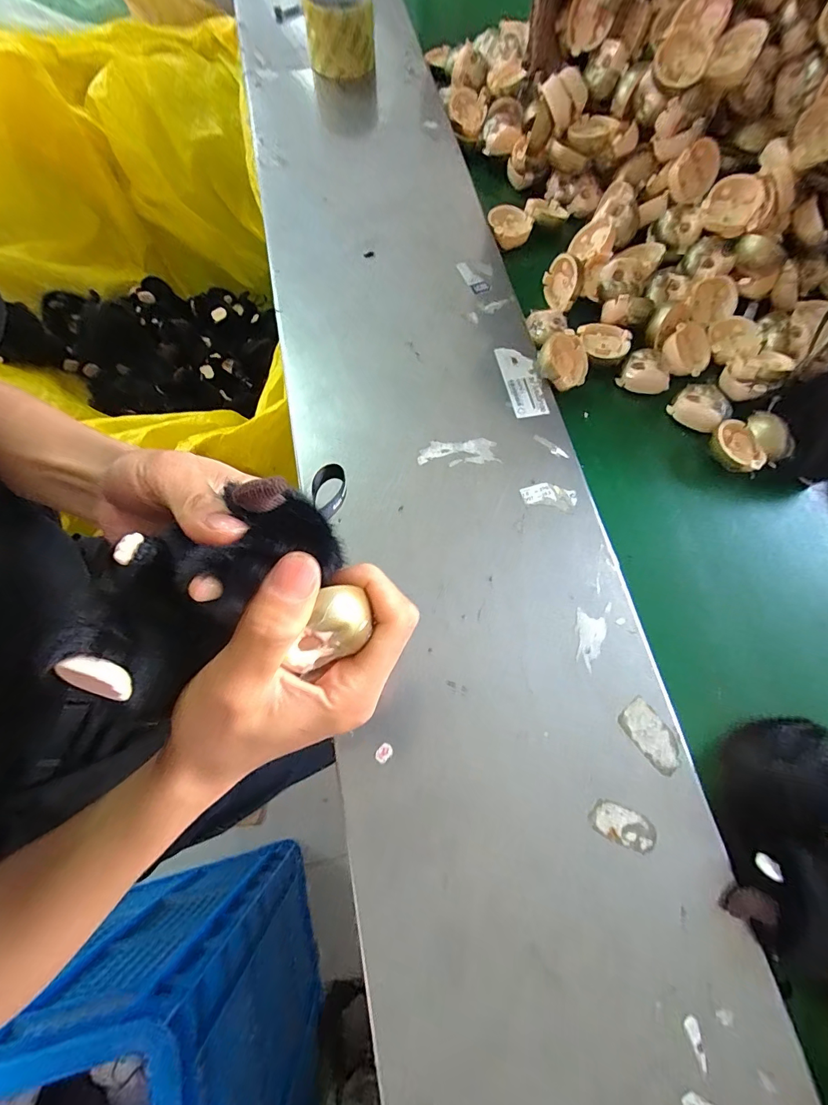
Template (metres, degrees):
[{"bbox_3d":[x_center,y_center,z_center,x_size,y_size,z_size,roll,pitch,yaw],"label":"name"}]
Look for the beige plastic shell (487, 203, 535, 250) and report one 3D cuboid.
[{"bbox_3d":[0.106,-0.364,0.466,0.043,0.022,0.042,0,72,0],"label":"beige plastic shell"}]

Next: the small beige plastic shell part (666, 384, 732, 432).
[{"bbox_3d":[0.276,-0.140,0.402,0.047,0.024,0.037,36,75,11],"label":"small beige plastic shell part"}]

